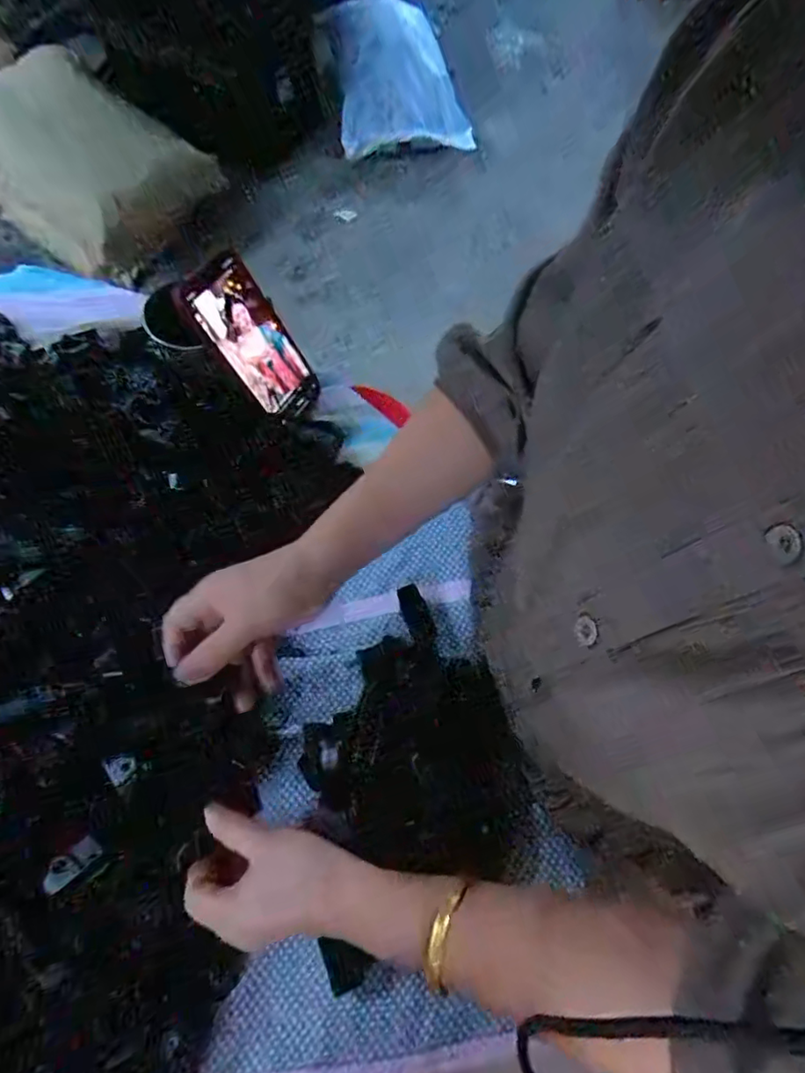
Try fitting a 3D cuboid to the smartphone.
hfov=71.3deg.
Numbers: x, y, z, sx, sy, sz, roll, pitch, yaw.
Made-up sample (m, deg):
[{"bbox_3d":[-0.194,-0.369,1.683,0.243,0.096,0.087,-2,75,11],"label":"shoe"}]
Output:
[{"bbox_3d":[-0.136,-0.178,0.523,0.014,0.143,0.071,11,58,40],"label":"smartphone"}]

